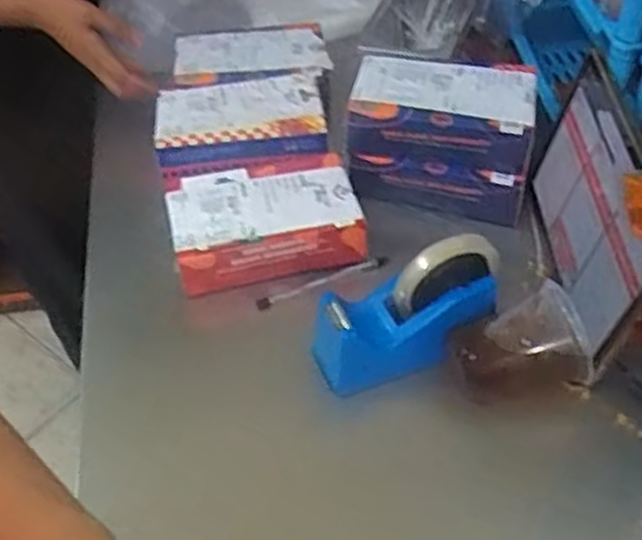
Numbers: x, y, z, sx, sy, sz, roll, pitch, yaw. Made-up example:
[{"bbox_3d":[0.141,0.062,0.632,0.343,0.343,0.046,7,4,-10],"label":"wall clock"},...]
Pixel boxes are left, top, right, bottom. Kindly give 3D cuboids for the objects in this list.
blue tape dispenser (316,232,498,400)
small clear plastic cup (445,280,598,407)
[{"bbox_3d":[0.070,0.034,0.650,0.177,0.085,0.065,-35,52,5],"label":"blue tape dispenser"},{"bbox_3d":[0.162,0.070,0.637,0.102,0.070,0.083,-16,50,-11],"label":"small clear plastic cup"}]

